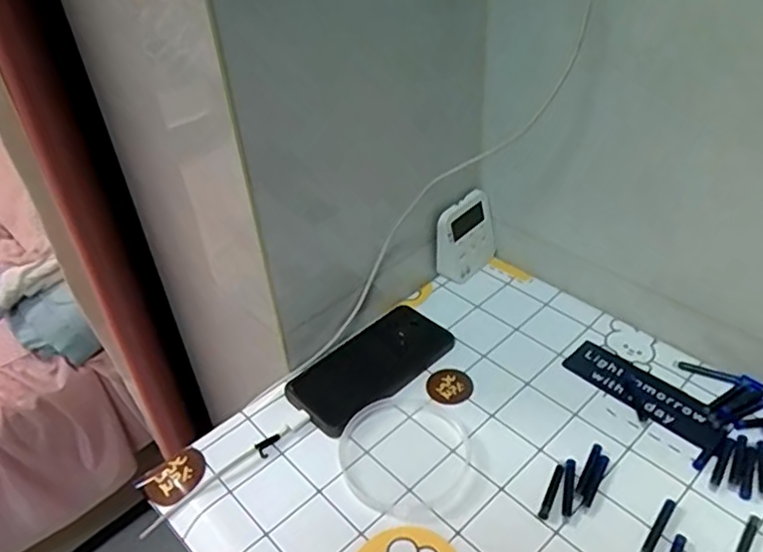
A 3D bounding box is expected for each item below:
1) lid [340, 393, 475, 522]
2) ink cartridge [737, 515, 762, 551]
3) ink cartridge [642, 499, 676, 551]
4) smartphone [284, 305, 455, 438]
[{"bbox_3d":[0.020,0.139,0.488,0.098,0.009,0.108,-14,40,-11],"label":"lid"},{"bbox_3d":[0.245,0.180,0.418,0.007,0.004,0.051,28,49,33],"label":"ink cartridge"},{"bbox_3d":[0.194,0.174,0.432,0.006,0.004,0.048,25,48,31],"label":"ink cartridge"},{"bbox_3d":[-0.007,0.078,0.558,0.154,0.008,0.076,-31,46,-29],"label":"smartphone"}]

